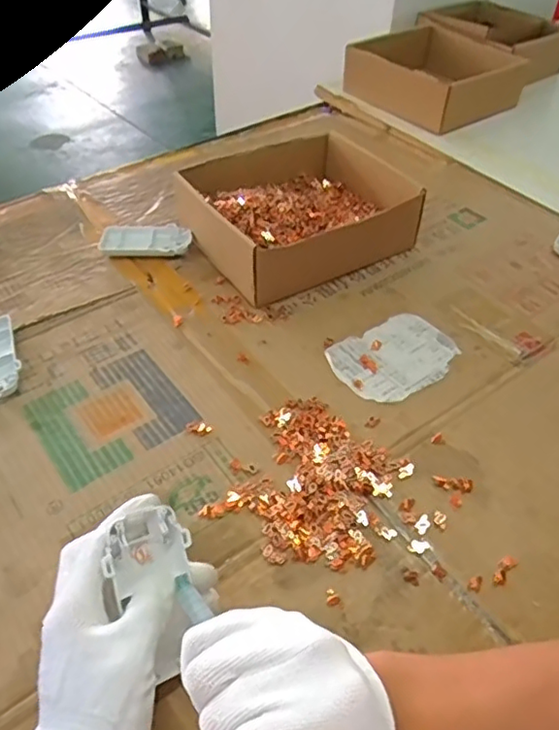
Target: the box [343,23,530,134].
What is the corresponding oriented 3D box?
[{"bbox_3d":[0.239,-0.447,0.926,0.195,0.071,0.216,-31,55,-27],"label":"box"}]

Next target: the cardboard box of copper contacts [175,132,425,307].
[{"bbox_3d":[0.018,-0.171,0.655,0.217,0.064,0.190,-26,53,-23],"label":"cardboard box of copper contacts"}]

